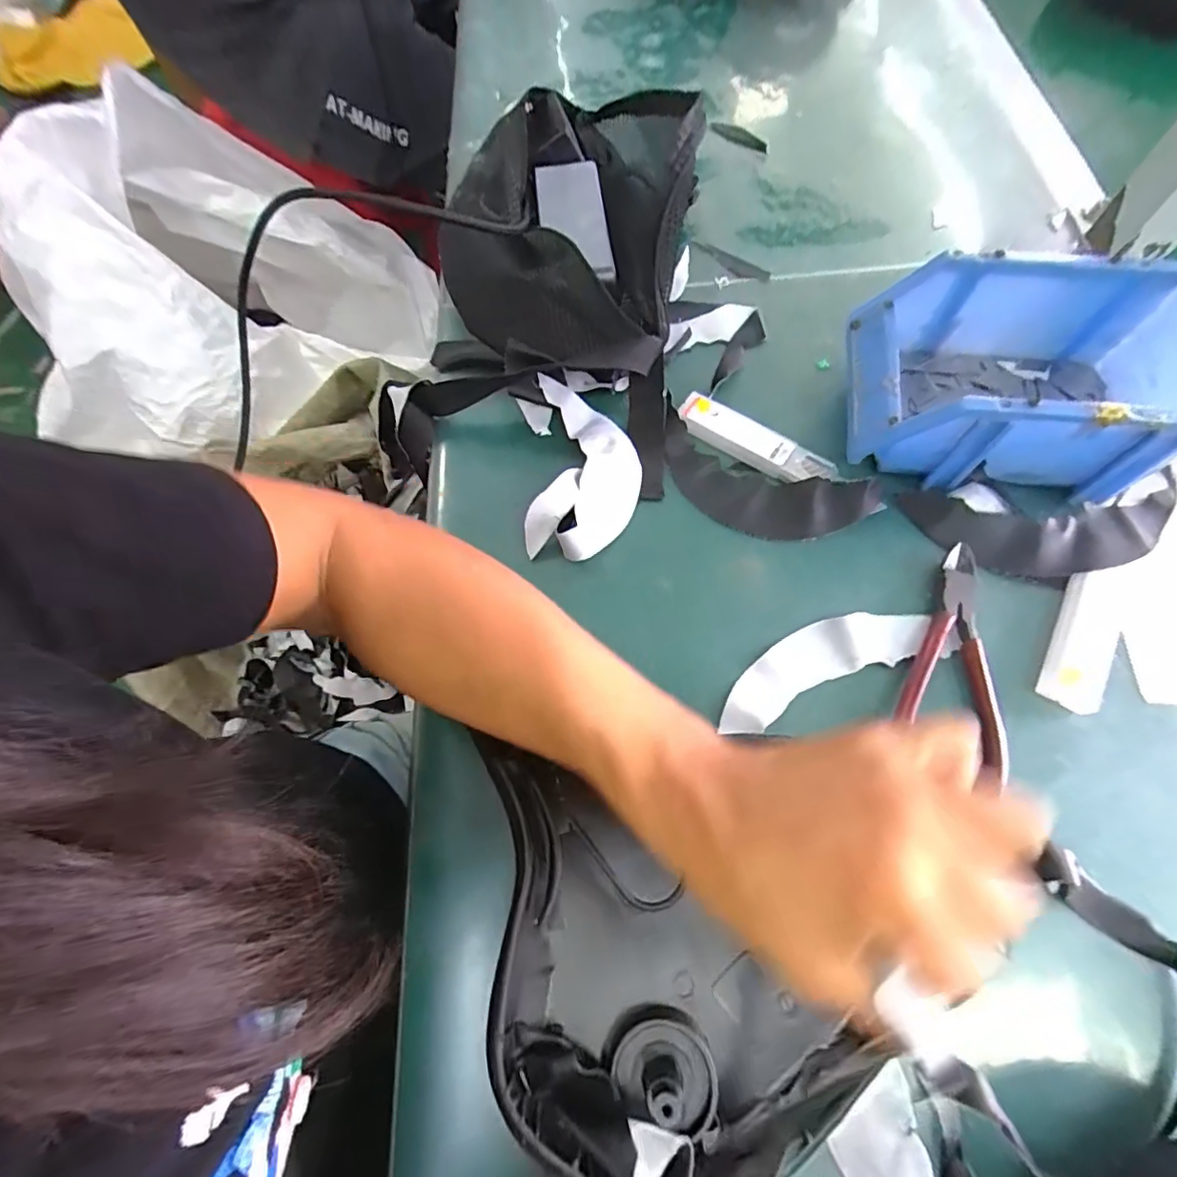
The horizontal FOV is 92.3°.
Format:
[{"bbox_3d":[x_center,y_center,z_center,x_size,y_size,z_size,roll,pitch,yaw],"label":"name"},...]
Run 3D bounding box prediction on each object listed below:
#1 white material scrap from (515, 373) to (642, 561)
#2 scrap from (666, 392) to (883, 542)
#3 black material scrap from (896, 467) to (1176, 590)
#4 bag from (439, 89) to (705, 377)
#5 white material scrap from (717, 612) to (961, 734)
[{"bbox_3d":[-0.005,-0.083,0.370,0.074,0.023,0.128,-5,67,1],"label":"white material scrap"},{"bbox_3d":[0.106,-0.066,0.363,0.145,0.012,0.064,24,70,13],"label":"scrap"},{"bbox_3d":[0.272,-0.035,0.335,0.155,0.014,0.062,-1,67,3],"label":"black material scrap"},{"bbox_3d":[-0.013,-0.280,0.407,0.183,0.092,0.303,2,67,4],"label":"bag"},{"bbox_3d":[0.136,0.041,0.320,0.139,0.009,0.041,-20,67,-5],"label":"white material scrap"}]

